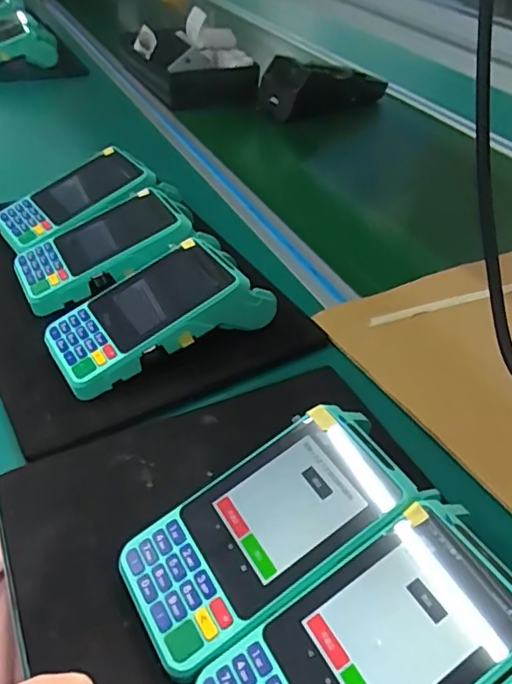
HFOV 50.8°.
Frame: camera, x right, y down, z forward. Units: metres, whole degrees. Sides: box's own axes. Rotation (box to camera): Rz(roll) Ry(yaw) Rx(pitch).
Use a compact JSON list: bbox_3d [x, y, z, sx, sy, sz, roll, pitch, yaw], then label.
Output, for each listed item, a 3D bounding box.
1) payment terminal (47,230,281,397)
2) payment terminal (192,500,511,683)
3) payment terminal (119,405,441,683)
[{"bbox_3d":[-0.074,-0.026,0.423,0.170,0.059,0.082,-23,49,-28],"label":"payment terminal"},{"bbox_3d":[0.053,0.144,0.248,0.154,0.068,0.074,-20,47,-26],"label":"payment terminal"},{"bbox_3d":[0.014,0.099,0.296,0.166,0.063,0.076,-21,48,-27],"label":"payment terminal"}]

